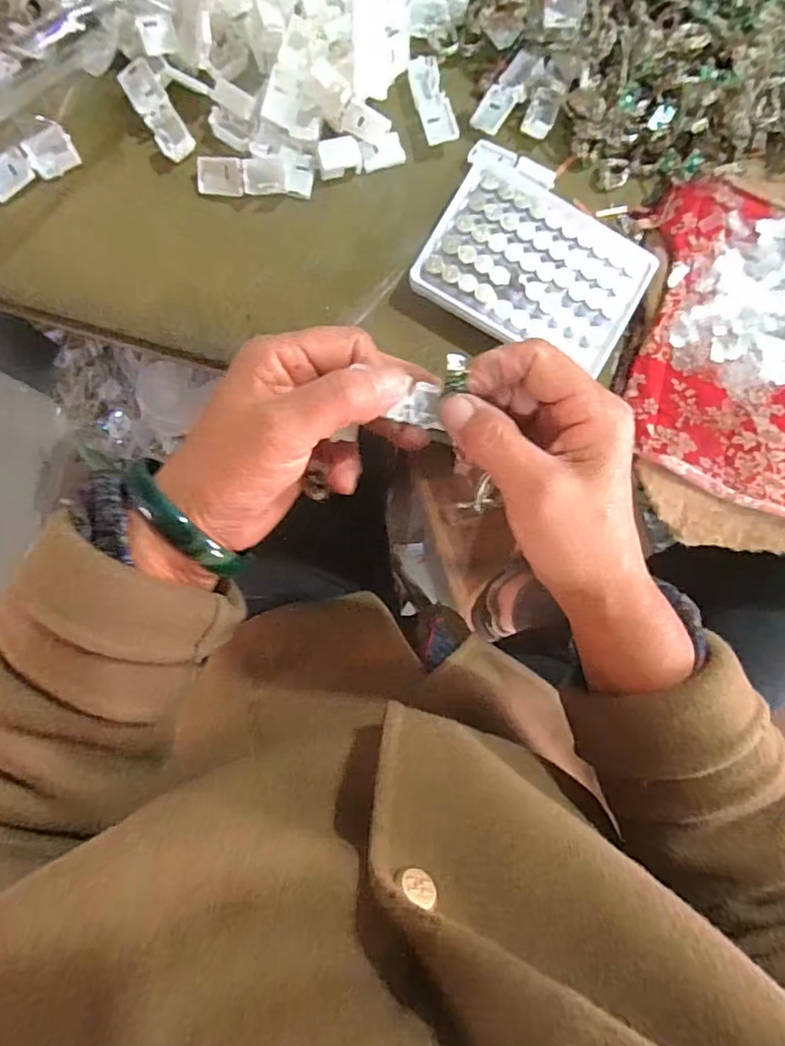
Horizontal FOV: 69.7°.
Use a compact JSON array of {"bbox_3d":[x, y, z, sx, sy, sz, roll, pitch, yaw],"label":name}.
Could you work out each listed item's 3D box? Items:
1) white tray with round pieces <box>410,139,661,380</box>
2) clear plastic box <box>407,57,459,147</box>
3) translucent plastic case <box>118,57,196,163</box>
[{"bbox_3d":[0.091,-0.162,0.348,0.130,0.013,0.110,29,85,-3],"label":"white tray with round pieces"},{"bbox_3d":[0.025,-0.267,0.357,0.020,0.006,0.055,-16,88,-5],"label":"clear plastic box"},{"bbox_3d":[-0.141,-0.246,0.337,0.020,0.012,0.054,-32,90,-5],"label":"translucent plastic case"}]

